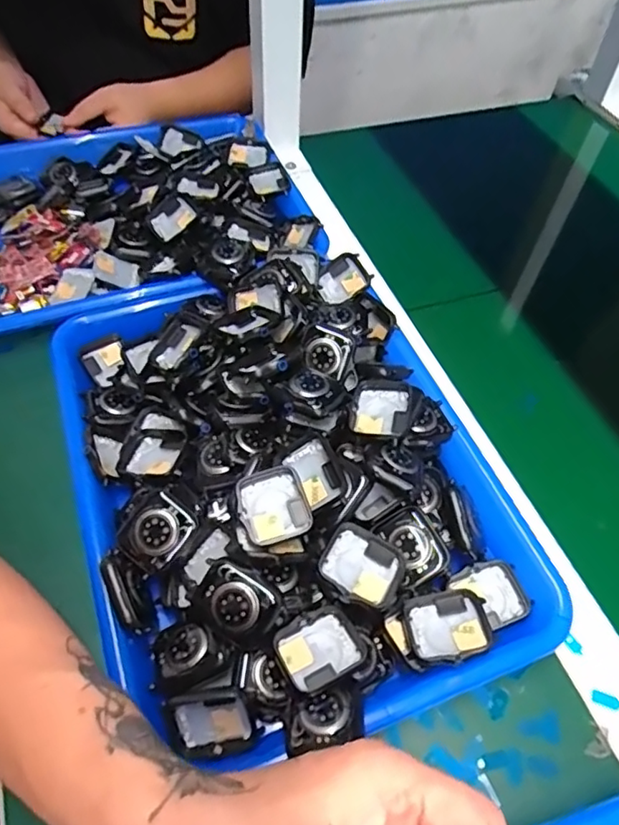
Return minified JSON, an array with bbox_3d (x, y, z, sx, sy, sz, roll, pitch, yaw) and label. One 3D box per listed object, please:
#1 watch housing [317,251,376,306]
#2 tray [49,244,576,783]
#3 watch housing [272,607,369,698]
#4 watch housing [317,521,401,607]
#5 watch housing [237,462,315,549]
[{"bbox_3d":[0.027,-0.108,0.469,0.042,0.013,0.035,-33,89,10],"label":"watch housing"},{"bbox_3d":[-0.017,0.028,0.366,0.249,0.068,0.318,-16,57,-13],"label":"tray"},{"bbox_3d":[0.006,0.122,0.299,0.042,0.010,0.037,-24,59,-18],"label":"watch housing"},{"bbox_3d":[0.028,0.084,0.313,0.043,0.007,0.037,31,55,5],"label":"watch housing"},{"bbox_3d":[-0.020,0.054,0.324,0.038,0.008,0.043,-20,67,-13],"label":"watch housing"}]

